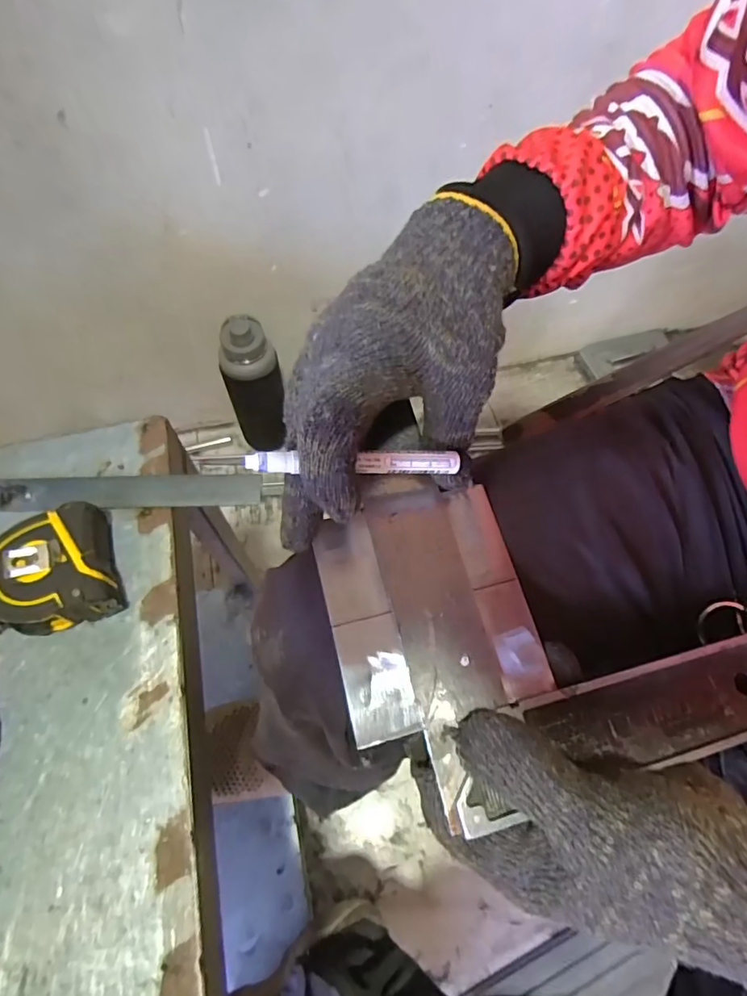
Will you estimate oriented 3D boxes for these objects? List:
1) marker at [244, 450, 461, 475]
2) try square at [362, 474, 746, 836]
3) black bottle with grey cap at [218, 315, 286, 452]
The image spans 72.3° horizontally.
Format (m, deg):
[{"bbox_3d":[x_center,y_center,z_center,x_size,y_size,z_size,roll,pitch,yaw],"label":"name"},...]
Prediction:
[{"bbox_3d":[-0.007,-0.017,0.245,0.105,0.008,0.009,0,63,-18],"label":"marker"},{"bbox_3d":[0.102,0.051,0.269,0.185,0.024,0.169,-12,65,-8],"label":"try square"},{"bbox_3d":[-0.210,-0.194,0.912,0.092,0.312,0.068,-18,66,-10],"label":"black bottle with grey cap"}]

